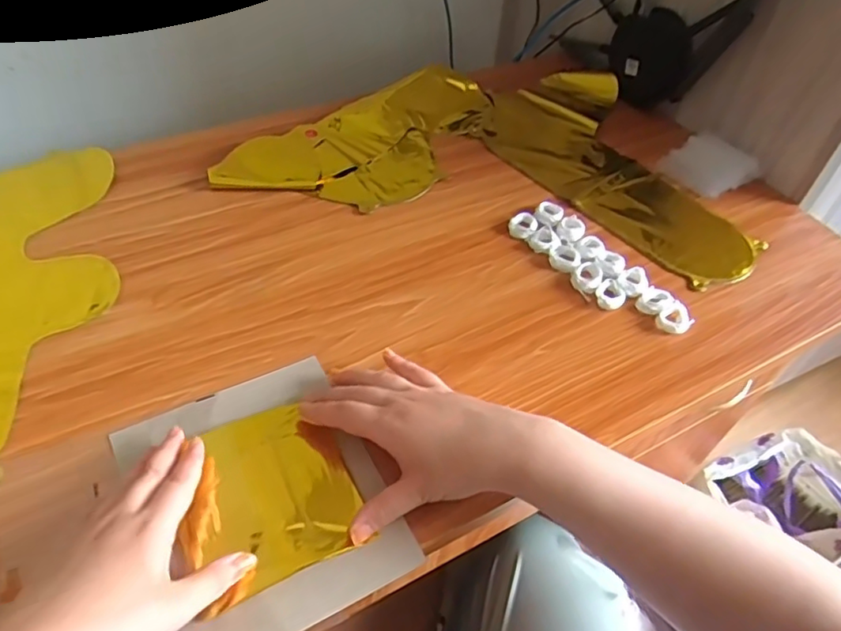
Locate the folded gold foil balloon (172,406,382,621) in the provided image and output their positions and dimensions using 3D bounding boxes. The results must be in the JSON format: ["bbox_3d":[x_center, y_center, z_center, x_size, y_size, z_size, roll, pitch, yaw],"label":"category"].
[{"bbox_3d":[-0.108,0.124,0.414,0.115,0.009,0.120,-18,52,-19],"label":"folded gold foil balloon"}]

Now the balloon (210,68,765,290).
[{"bbox_3d":[0.070,-0.143,0.651,0.528,0.059,0.411,-14,50,-20],"label":"balloon"}]

